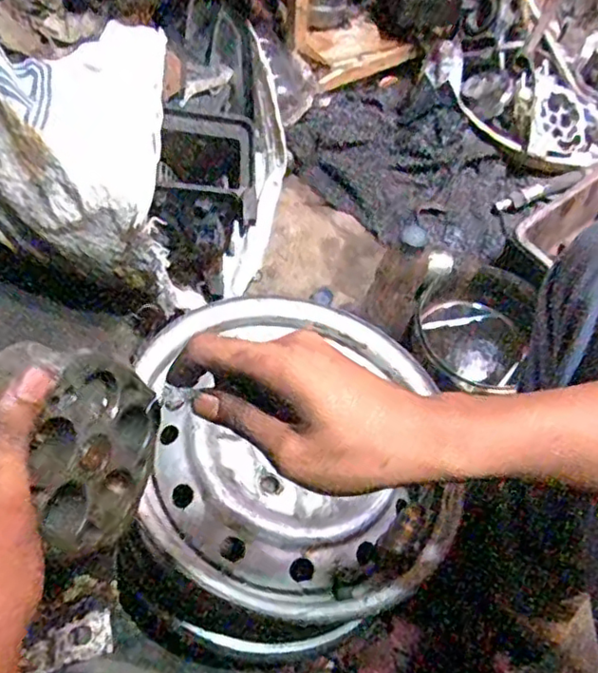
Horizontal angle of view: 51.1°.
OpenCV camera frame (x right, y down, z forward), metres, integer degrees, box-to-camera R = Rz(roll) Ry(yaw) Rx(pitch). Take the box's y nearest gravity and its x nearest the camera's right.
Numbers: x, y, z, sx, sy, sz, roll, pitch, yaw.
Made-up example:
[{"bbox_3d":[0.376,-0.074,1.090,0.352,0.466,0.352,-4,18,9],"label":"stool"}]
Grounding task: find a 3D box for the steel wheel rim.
[{"bbox_3d":[-0.030,0.126,0.657,0.304,0.143,0.375,13,59,5],"label":"steel wheel rim"}]

